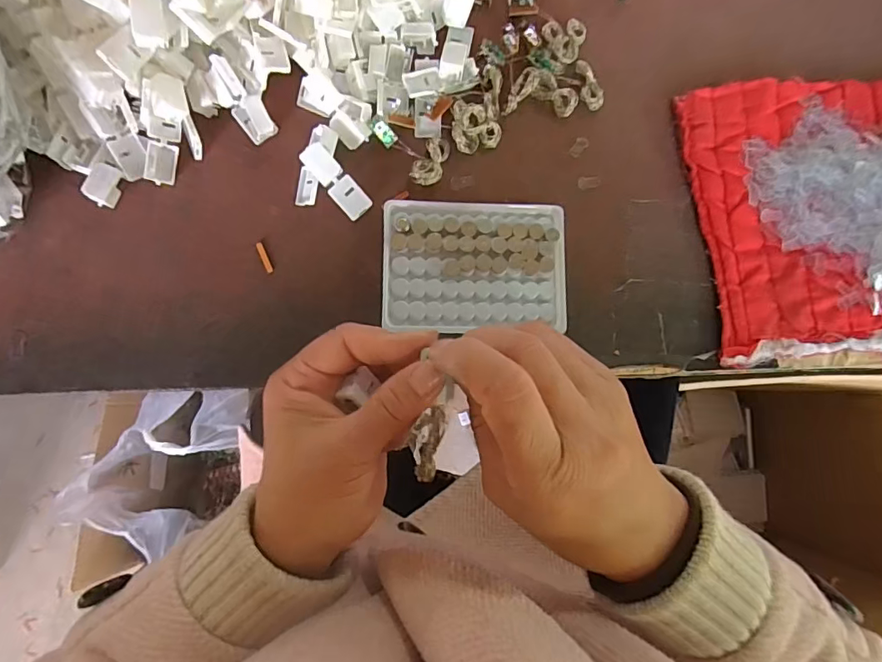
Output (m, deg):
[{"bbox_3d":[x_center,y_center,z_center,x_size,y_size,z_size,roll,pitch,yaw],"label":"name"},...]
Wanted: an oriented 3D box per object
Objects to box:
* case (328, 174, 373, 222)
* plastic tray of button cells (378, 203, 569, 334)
[{"bbox_3d":[-0.063,-0.094,0.343,0.021,0.009,0.026,-43,88,-9],"label":"case"},{"bbox_3d":[0.024,-0.048,0.348,0.128,0.010,0.092,0,82,-5],"label":"plastic tray of button cells"}]

